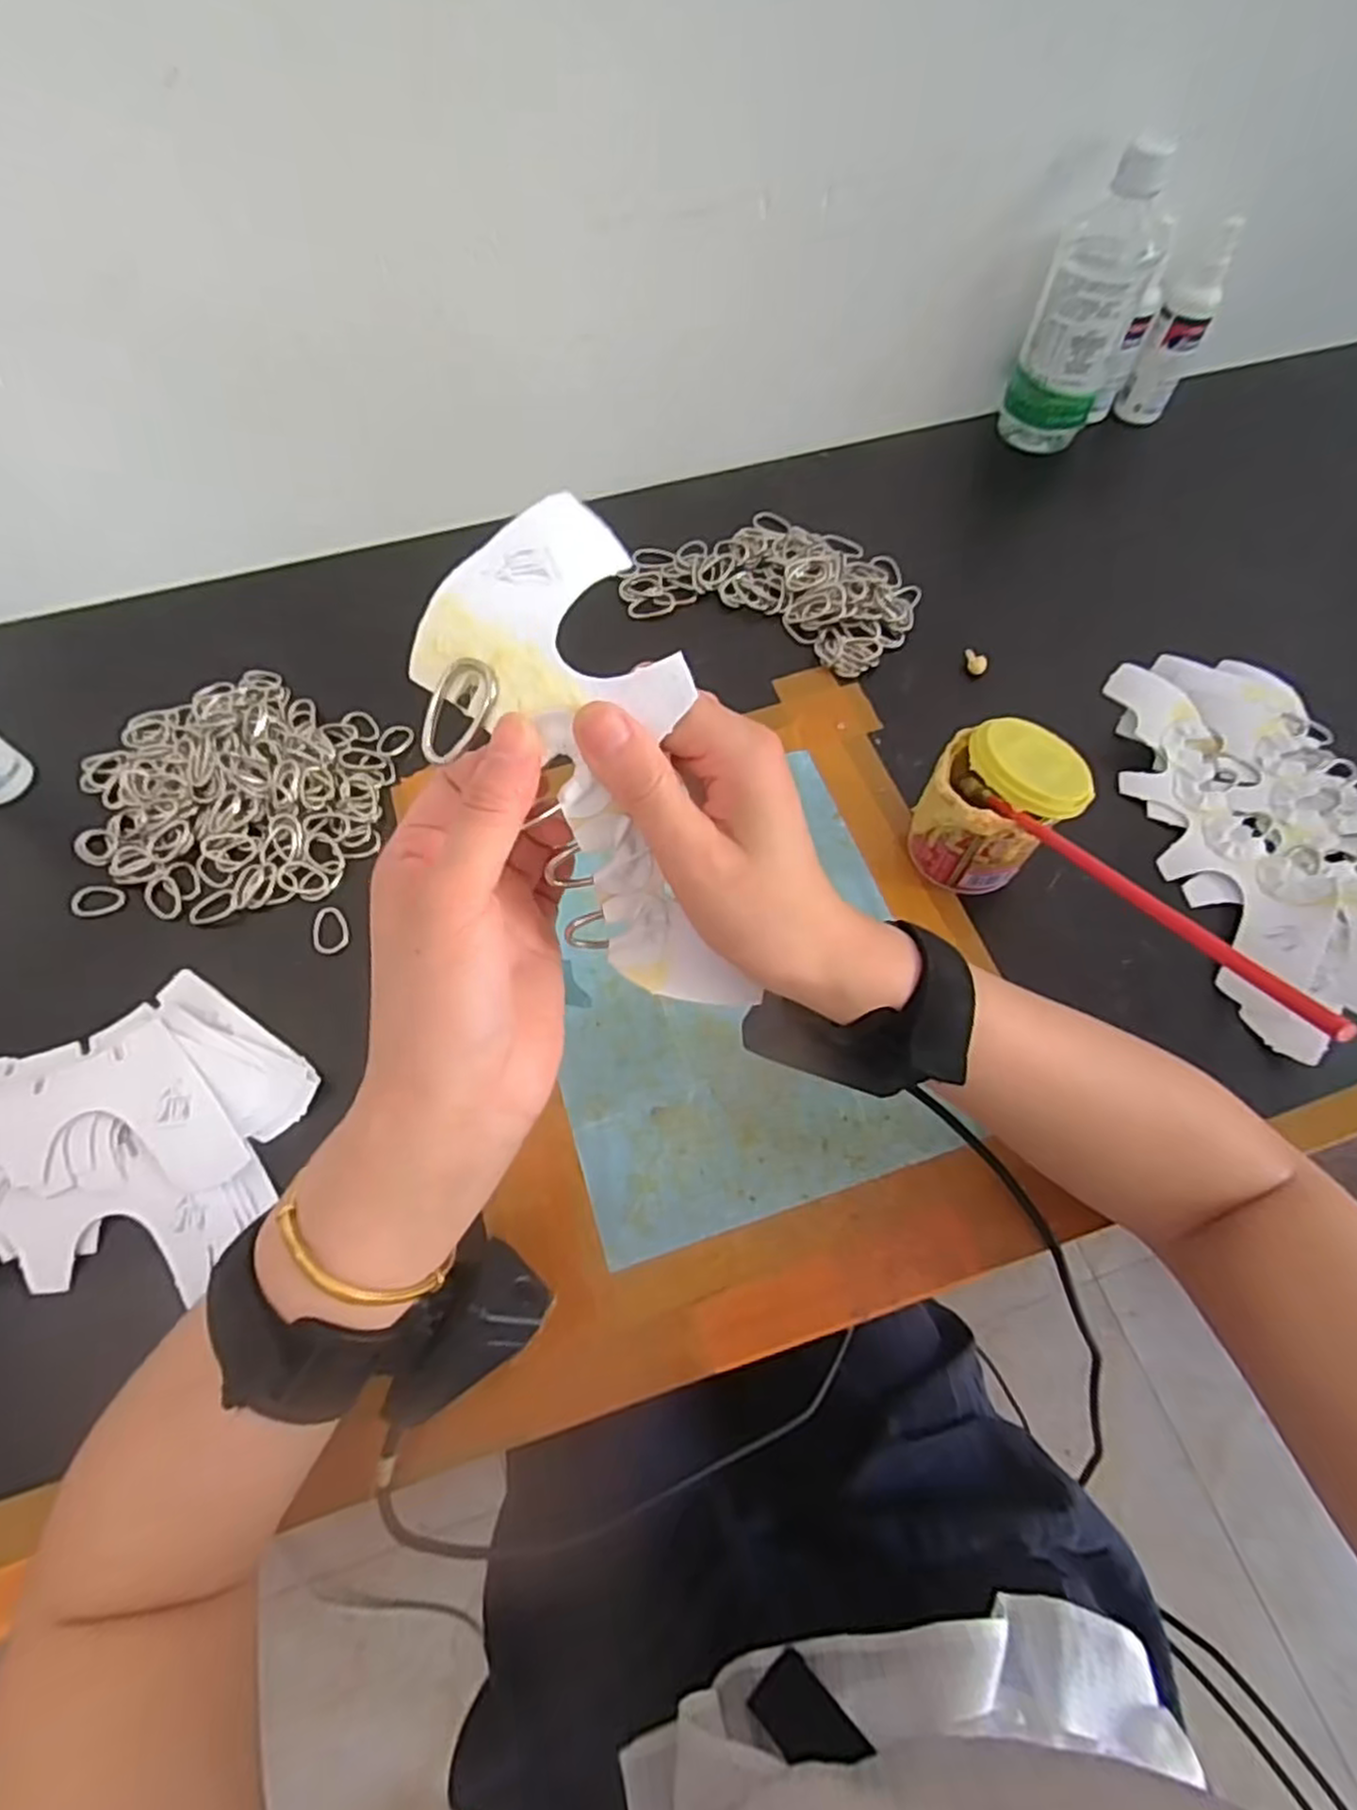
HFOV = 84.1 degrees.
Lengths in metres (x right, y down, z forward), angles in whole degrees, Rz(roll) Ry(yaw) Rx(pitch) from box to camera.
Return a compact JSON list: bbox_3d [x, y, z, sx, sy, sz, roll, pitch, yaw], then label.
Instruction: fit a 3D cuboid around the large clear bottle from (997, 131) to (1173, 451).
[{"bbox_3d":[0.309,-0.448,0.566,0.071,0.186,0.087,28,67,15],"label":"large clear bottle"}]

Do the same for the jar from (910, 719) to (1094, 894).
[{"bbox_3d":[0.174,-0.054,0.419,0.074,0.086,0.070,-33,67,-14],"label":"jar"}]

